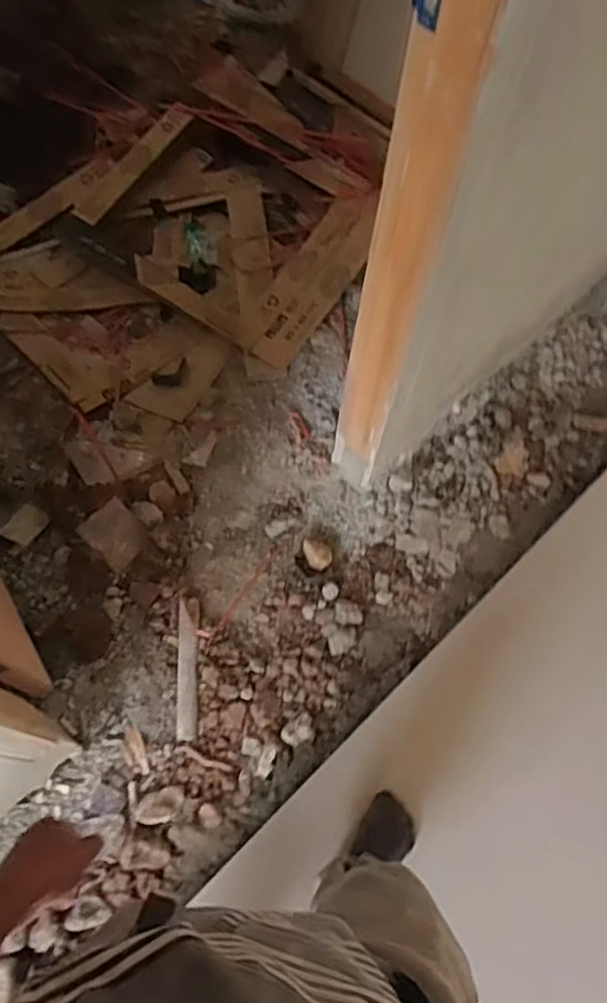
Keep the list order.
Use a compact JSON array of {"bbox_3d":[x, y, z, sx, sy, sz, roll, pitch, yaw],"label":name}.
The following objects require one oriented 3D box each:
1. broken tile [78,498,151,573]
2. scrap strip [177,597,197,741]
[{"bbox_3d":[-0.400,0.070,1.463,0.132,0.018,0.104,42,75,14],"label":"broken tile"},{"bbox_3d":[-0.231,0.333,1.368,0.038,0.010,0.267,-3,69,-1],"label":"scrap strip"}]

